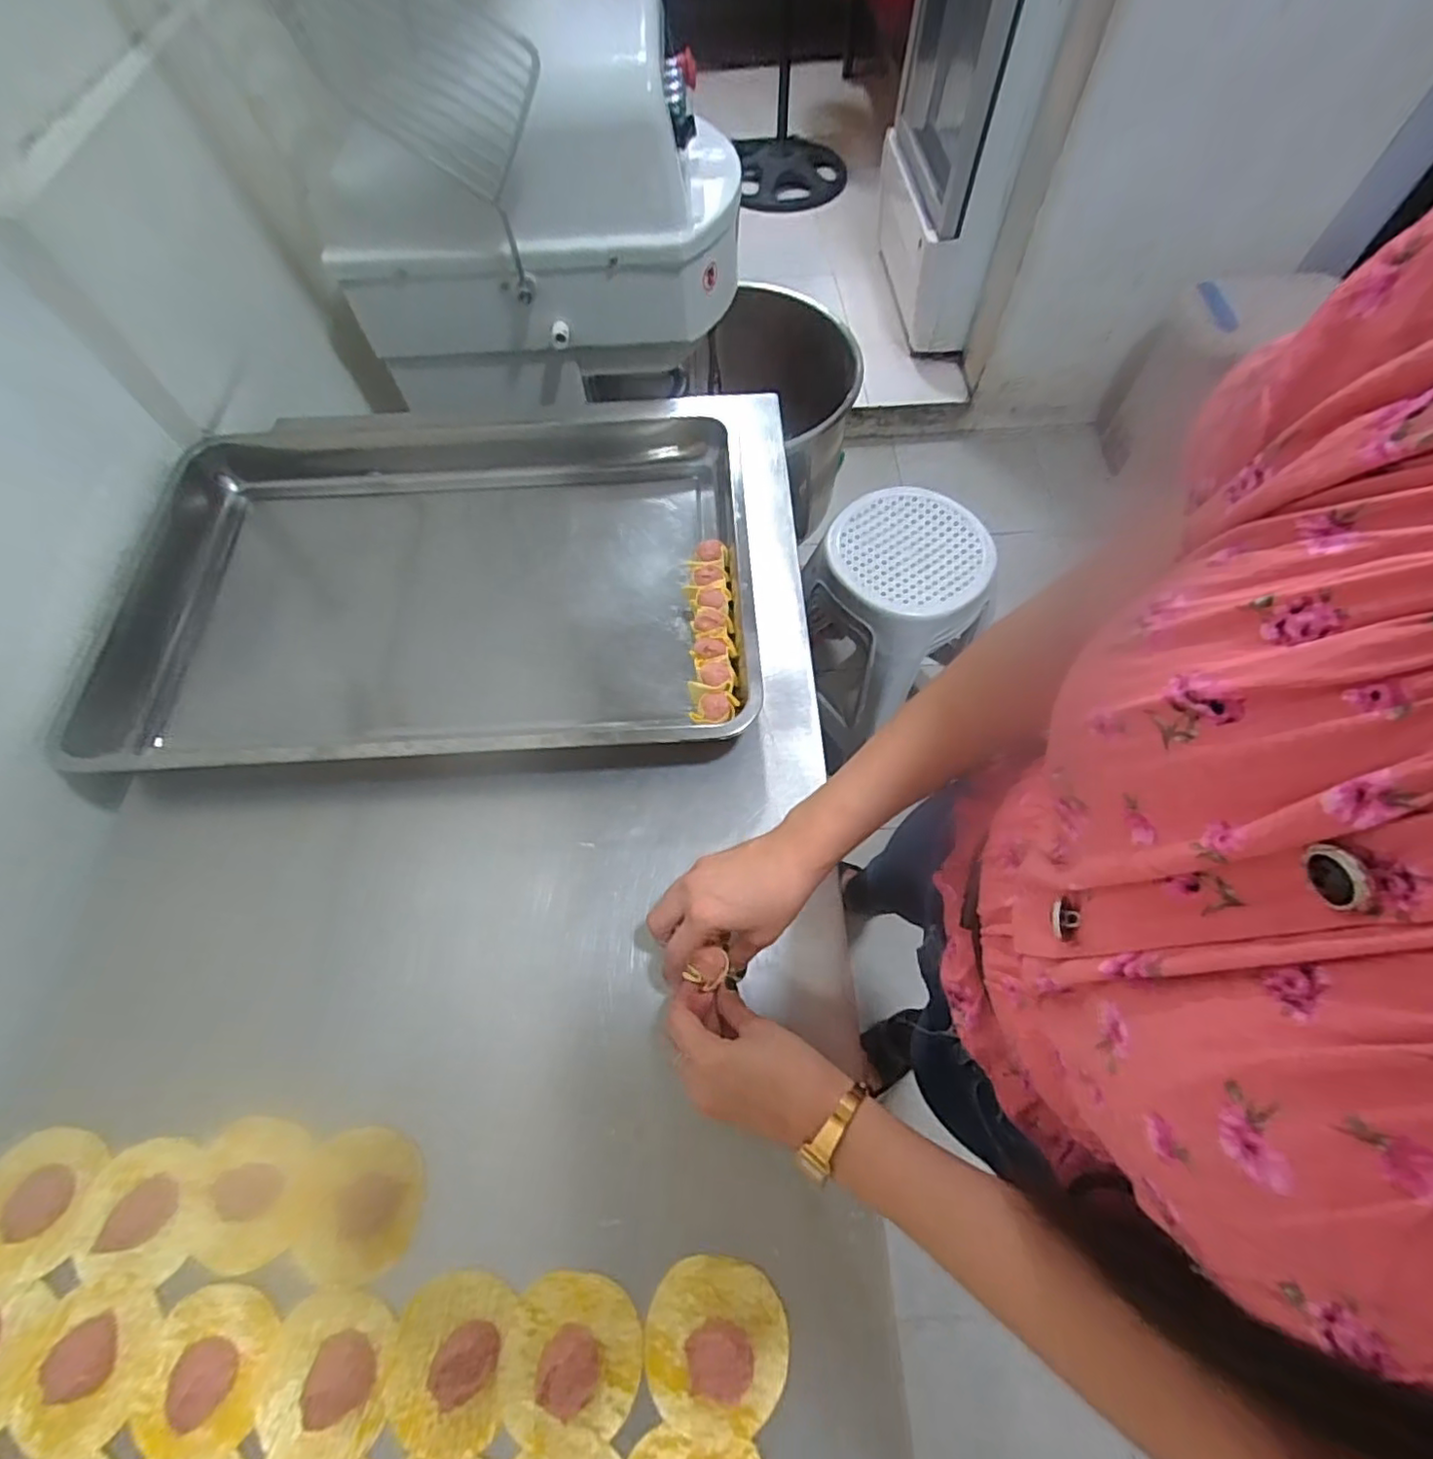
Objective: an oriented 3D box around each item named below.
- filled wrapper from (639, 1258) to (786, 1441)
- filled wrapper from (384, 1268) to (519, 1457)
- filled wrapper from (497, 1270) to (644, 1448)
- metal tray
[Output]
[{"bbox_3d":[-0.001,0.360,0.361,0.082,0.024,0.078,-1,64,2],"label":"filled wrapper"},{"bbox_3d":[-0.160,0.371,0.364,0.068,0.019,0.077,4,64,4],"label":"filled wrapper"},{"bbox_3d":[-0.087,0.367,0.364,0.081,0.023,0.072,-5,64,0],"label":"filled wrapper"},{"bbox_3d":[-0.283,-0.153,0.622,0.623,0.059,0.425,-3,62,1],"label":"metal tray"}]

